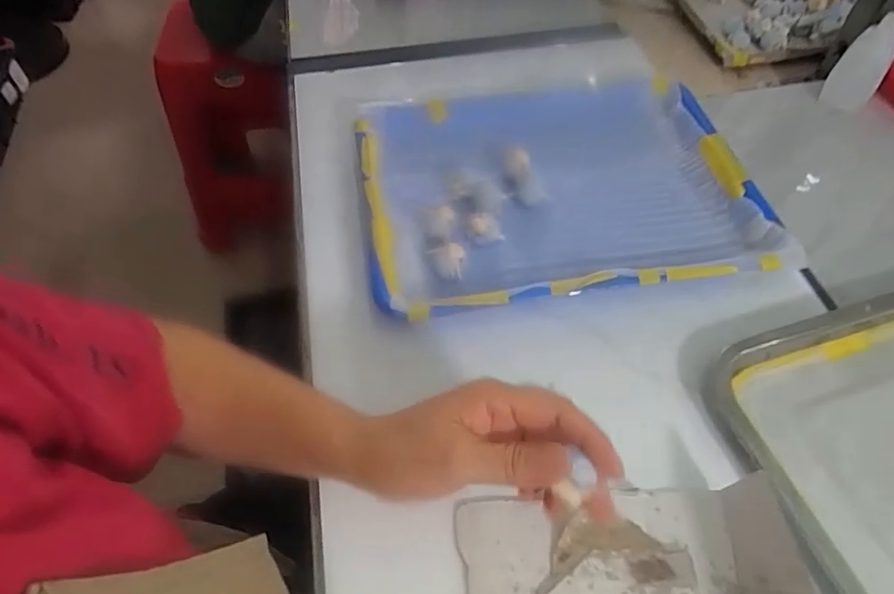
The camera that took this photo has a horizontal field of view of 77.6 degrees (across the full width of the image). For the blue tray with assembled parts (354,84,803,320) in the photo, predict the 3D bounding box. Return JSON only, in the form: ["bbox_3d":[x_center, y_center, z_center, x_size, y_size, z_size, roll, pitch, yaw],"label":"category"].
[{"bbox_3d":[0.092,-0.101,0.491,0.323,0.040,0.250,-8,54,-4],"label":"blue tray with assembled parts"}]

